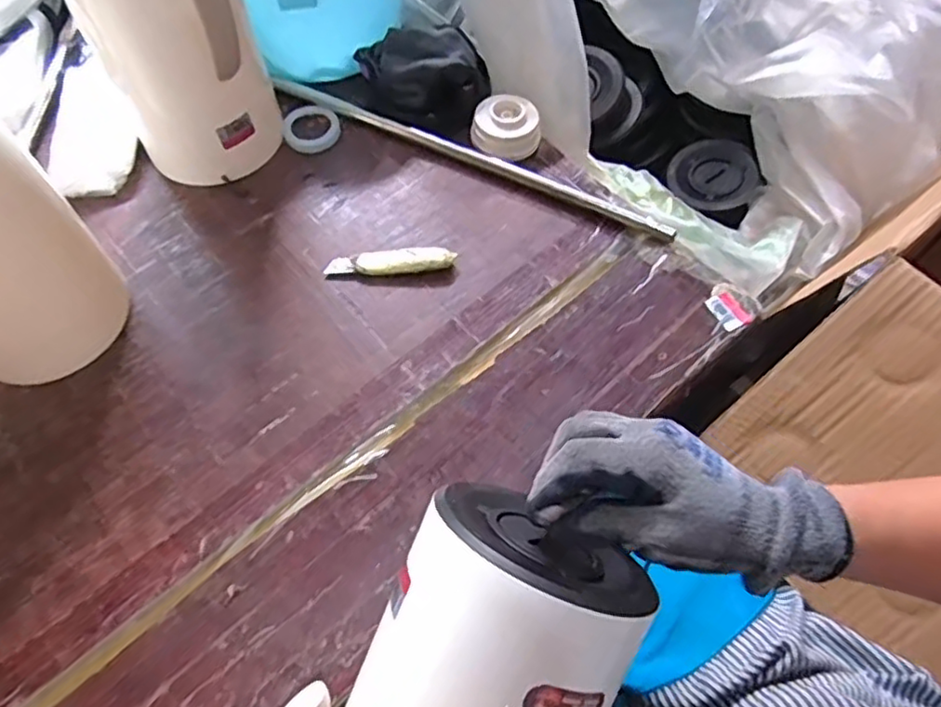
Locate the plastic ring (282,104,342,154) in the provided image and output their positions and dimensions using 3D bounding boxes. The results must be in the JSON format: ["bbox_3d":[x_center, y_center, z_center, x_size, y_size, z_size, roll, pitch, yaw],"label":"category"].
[{"bbox_3d":[-0.160,-0.228,0.658,0.057,0.009,0.064,-11,61,-7],"label":"plastic ring"}]

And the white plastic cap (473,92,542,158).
[{"bbox_3d":[0.036,-0.224,0.637,0.066,0.028,0.061,1,60,-1],"label":"white plastic cap"}]

